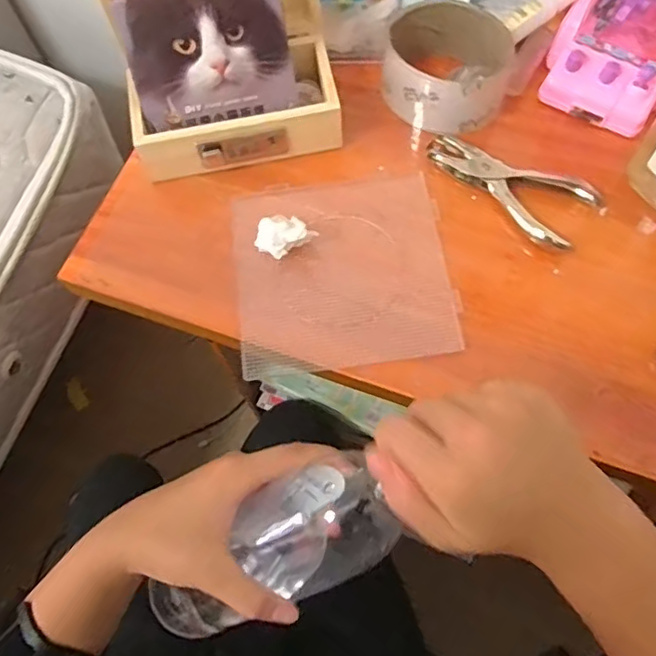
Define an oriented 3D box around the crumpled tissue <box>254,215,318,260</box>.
[{"bbox_3d":[-0.030,-0.060,0.397,0.037,0.031,0.026,19,69,10],"label":"crumpled tissue"}]

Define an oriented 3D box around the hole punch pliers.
[{"bbox_3d":[0.128,-0.104,0.418,0.122,0.019,0.051,29,71,14],"label":"hole punch pliers"}]

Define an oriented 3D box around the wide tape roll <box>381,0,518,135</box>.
[{"bbox_3d":[0.088,-0.194,0.440,0.094,0.049,0.088,-1,67,2],"label":"wide tape roll"}]

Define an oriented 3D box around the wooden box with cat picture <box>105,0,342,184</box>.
[{"bbox_3d":[-0.071,-0.189,0.406,0.145,0.123,0.110,-10,67,-2],"label":"wooden box with cat picture"}]

